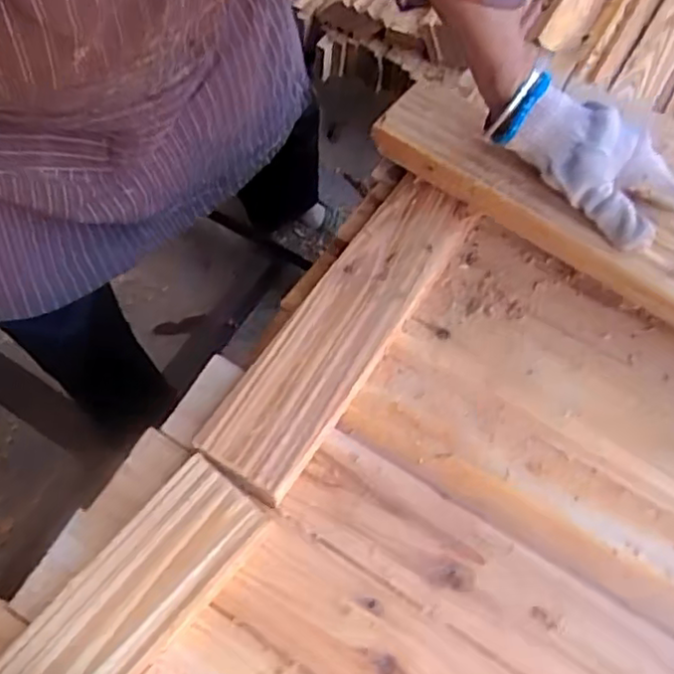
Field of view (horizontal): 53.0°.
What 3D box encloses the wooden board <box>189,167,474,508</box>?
[{"bbox_3d":[0.006,-0.012,0.516,0.074,0.017,0.281,29,66,14],"label":"wooden board"}]

